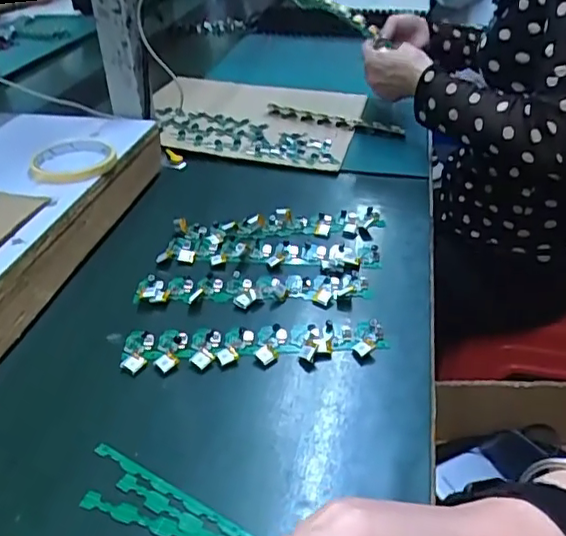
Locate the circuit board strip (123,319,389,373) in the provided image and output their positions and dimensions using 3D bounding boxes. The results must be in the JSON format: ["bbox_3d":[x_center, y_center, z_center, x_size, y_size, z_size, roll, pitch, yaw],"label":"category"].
[{"bbox_3d":[-0.023,0.064,0.493,0.217,0.009,0.044,-3,36,-3],"label":"circuit board strip"}]

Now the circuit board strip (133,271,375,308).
[{"bbox_3d":[-0.027,0.016,0.554,0.220,0.012,0.047,1,36,3],"label":"circuit board strip"}]

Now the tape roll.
[{"bbox_3d":[-0.222,-0.116,0.625,0.085,0.012,0.097,-6,36,-7],"label":"tape roll"}]

